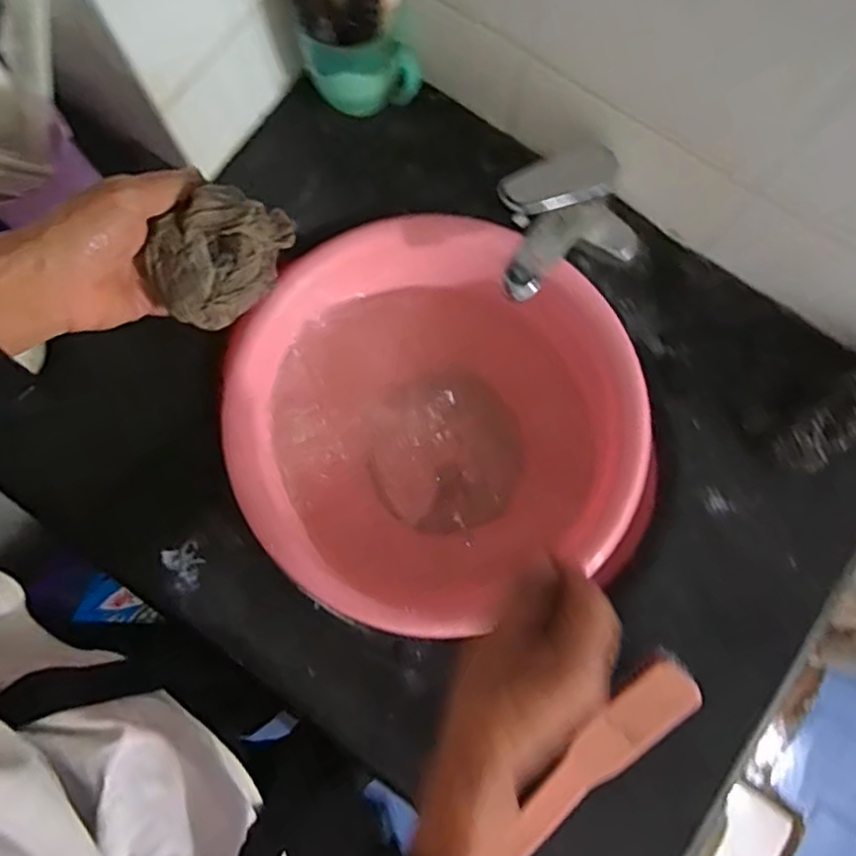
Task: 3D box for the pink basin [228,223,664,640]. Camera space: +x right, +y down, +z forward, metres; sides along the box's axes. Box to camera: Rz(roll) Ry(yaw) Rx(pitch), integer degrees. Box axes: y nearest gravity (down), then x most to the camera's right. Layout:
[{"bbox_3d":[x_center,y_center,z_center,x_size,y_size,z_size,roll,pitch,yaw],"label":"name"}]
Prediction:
[{"bbox_3d":[0.019,-0.011,0.591,0.311,0.106,0.330,0,78,-1],"label":"pink basin"}]

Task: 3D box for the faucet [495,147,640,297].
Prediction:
[{"bbox_3d":[0.104,-0.175,0.538,0.135,0.088,0.105,-29,80,-7],"label":"faucet"}]

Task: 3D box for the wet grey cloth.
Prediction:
[{"bbox_3d":[-0.137,-0.115,0.436,0.095,0.062,0.049,-44,82,-9],"label":"wet grey cloth"}]

